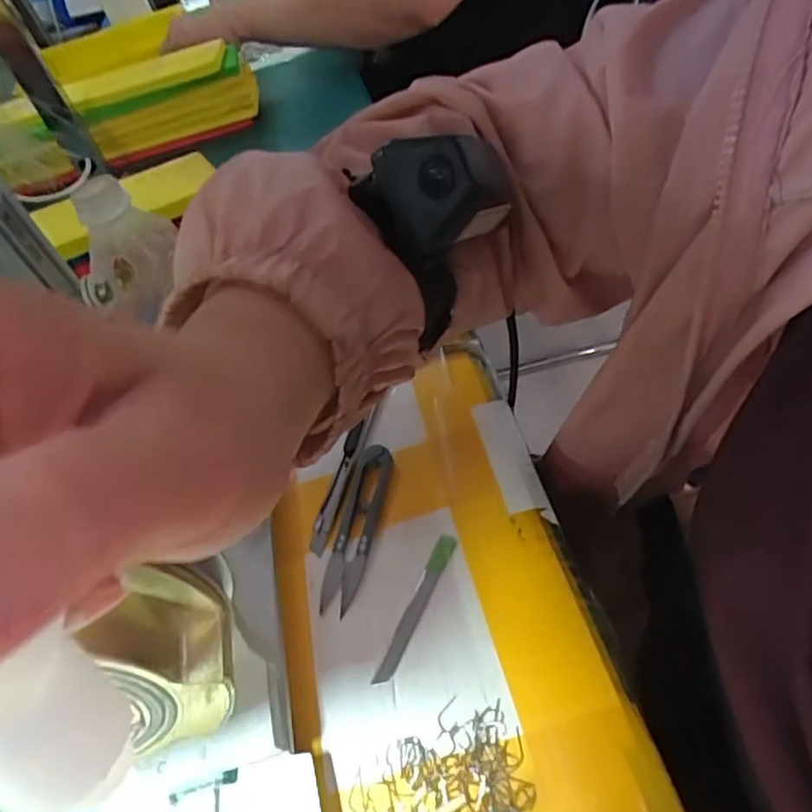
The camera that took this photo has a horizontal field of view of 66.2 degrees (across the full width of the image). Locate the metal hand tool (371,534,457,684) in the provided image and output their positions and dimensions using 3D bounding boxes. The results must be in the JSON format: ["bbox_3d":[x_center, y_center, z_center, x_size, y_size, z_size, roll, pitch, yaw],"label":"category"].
[{"bbox_3d":[0.005,0.102,0.320,0.011,0.006,0.082,14,55,27],"label":"metal hand tool"}]

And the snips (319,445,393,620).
[{"bbox_3d":[-0.027,0.067,0.353,0.022,0.008,0.097,9,63,14],"label":"snips"}]

